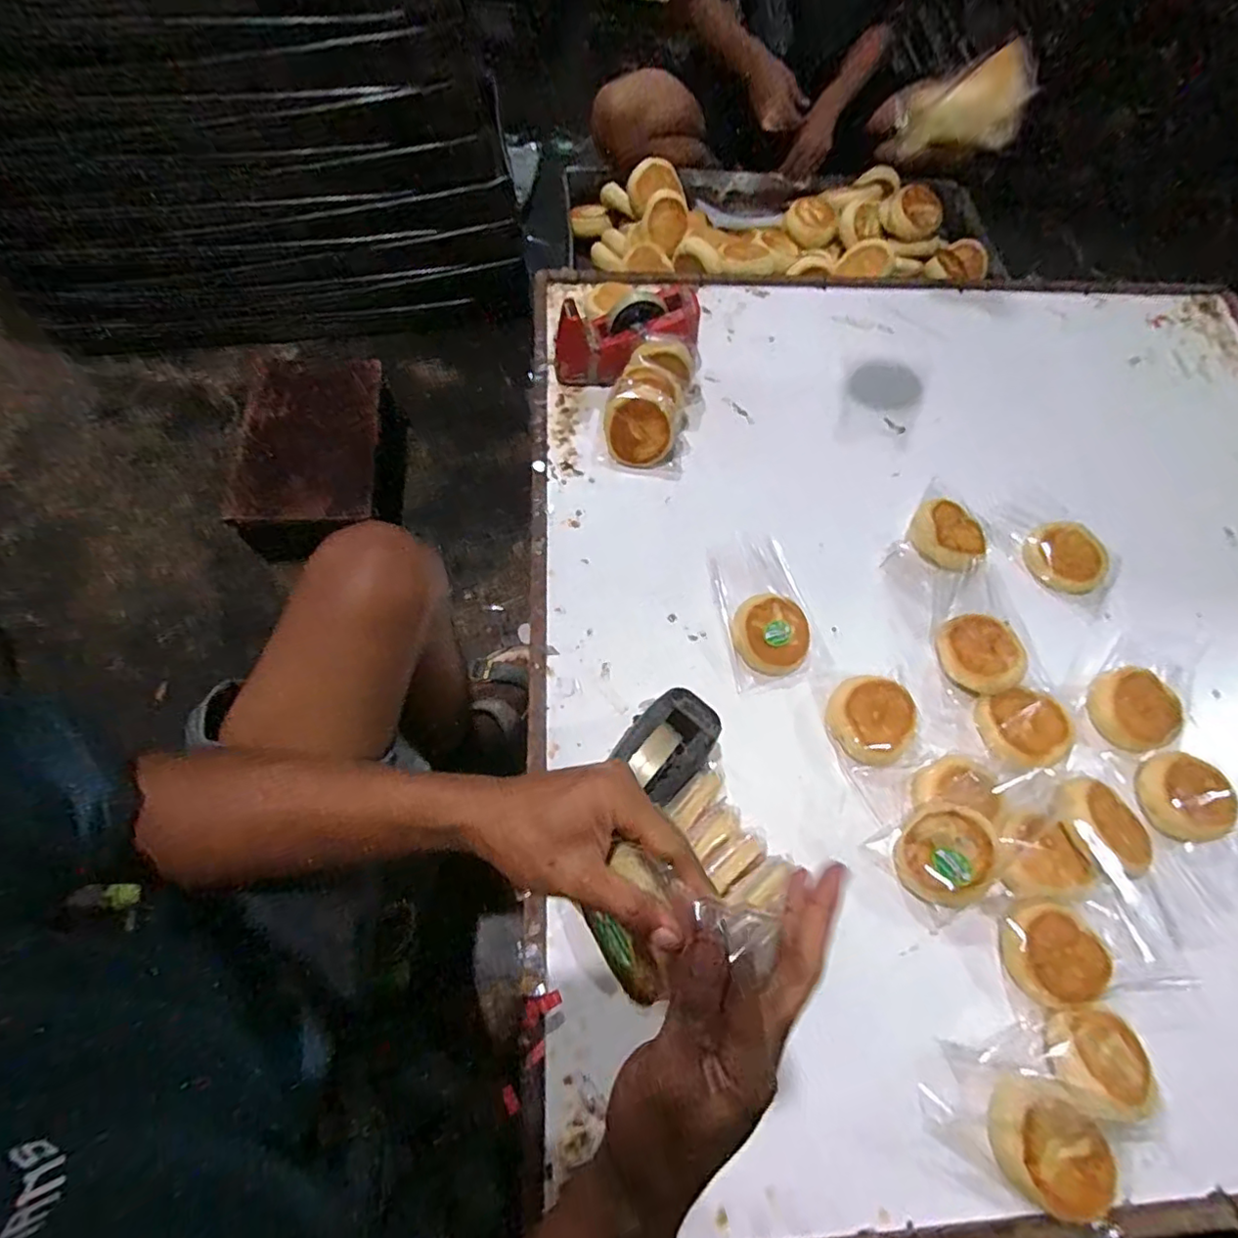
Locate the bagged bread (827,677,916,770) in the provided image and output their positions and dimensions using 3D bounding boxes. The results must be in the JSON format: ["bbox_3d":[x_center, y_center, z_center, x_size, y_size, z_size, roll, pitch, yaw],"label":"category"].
[{"bbox_3d":[0.293,0.117,0.683,0.092,0.036,0.098,2,65,-4],"label":"bagged bread"}]

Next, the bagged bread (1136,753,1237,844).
[{"bbox_3d":[0.635,0.202,0.663,0.093,0.037,0.090,2,65,-4],"label":"bagged bread"}]

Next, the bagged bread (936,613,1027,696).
[{"bbox_3d":[0.444,0.040,0.722,0.095,0.045,0.097,40,69,13],"label":"bagged bread"}]

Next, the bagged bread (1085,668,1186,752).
[{"bbox_3d":[0.612,0.110,0.706,0.092,0.043,0.093,2,65,-4],"label":"bagged bread"}]

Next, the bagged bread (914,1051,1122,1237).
[{"bbox_3d":[0.366,0.457,0.520,0.175,0.041,0.103,31,67,10],"label":"bagged bread"}]

